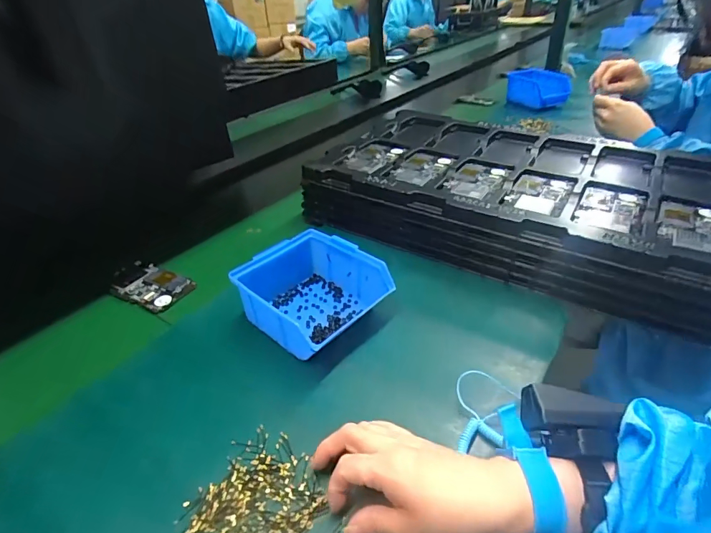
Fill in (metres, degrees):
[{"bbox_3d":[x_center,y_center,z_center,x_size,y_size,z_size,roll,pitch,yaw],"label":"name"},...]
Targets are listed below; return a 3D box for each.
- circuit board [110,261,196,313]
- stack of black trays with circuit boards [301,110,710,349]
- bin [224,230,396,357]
[{"bbox_3d":[-0.277,0.022,0.541,0.127,0.006,0.067,17,40,28],"label":"circuit board"},{"bbox_3d":[0.242,-0.104,0.603,0.537,0.095,0.323,16,40,28],"label":"stack of black trays with circuit boards"},{"bbox_3d":[-0.045,0.031,0.453,0.137,0.076,0.120,20,41,31],"label":"bin"}]

